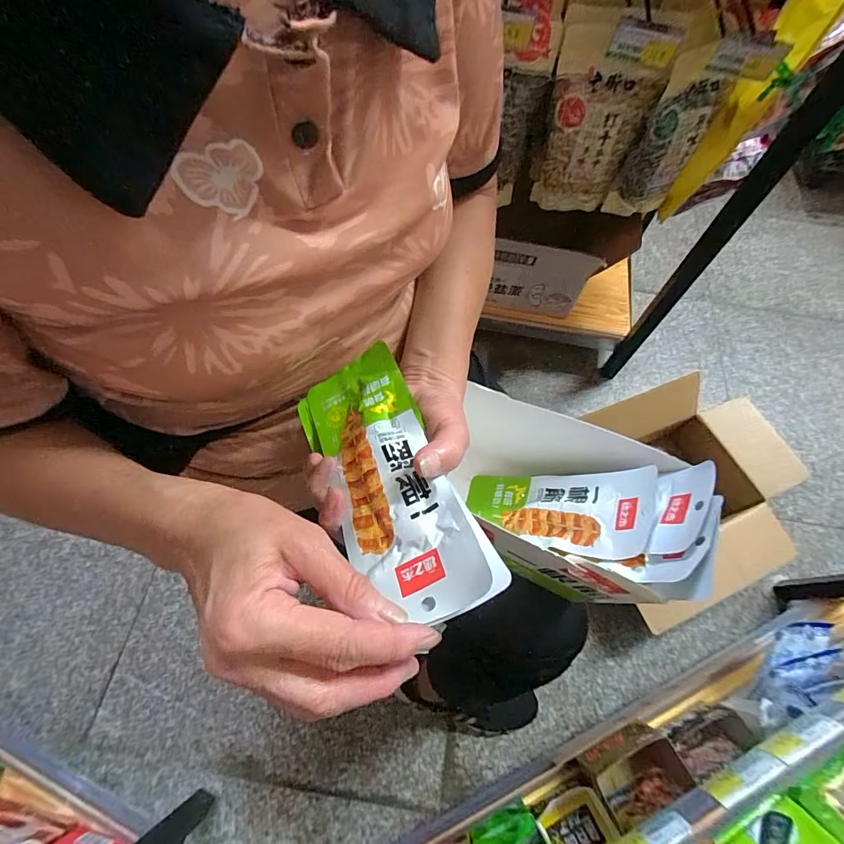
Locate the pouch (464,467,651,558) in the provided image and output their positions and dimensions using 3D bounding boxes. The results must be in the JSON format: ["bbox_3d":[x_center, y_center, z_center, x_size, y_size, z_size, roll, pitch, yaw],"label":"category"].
[{"bbox_3d":[0.111,0.075,0.387,0.019,0.185,0.068,42,62,-30],"label":"pouch"}]

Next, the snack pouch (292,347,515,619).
[{"bbox_3d":[-0.025,0.033,0.262,0.077,0.011,0.180,-32,57,8],"label":"snack pouch"}]

